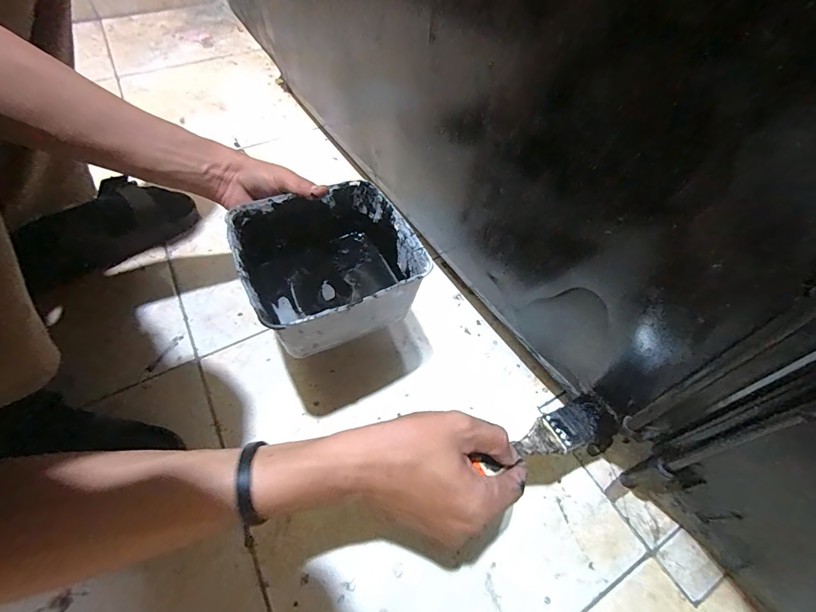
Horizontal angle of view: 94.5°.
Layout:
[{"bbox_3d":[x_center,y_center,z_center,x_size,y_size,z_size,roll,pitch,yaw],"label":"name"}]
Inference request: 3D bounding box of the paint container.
[{"bbox_3d":[-0.074,-0.040,0.381,0.153,0.081,0.157,-22,58,-17],"label":"paint container"}]

